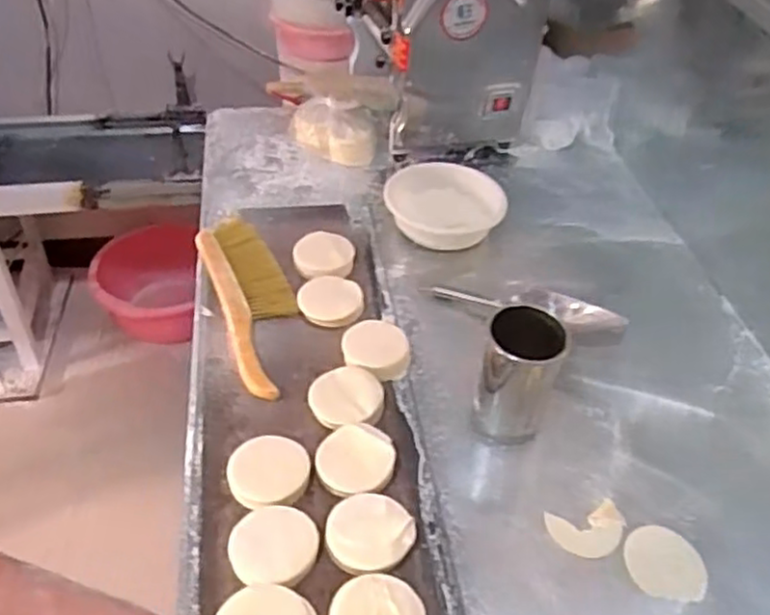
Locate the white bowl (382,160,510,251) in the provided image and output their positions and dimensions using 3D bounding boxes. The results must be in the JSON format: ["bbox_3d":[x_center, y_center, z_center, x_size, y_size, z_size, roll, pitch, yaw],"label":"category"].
[{"bbox_3d":[0.095,-0.179,1.177,0.181,0.072,0.193,3,43,-3],"label":"white bowl"}]

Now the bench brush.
[{"bbox_3d":[-0.187,-0.016,0.996,0.103,0.044,0.368,-14,46,-19],"label":"bench brush"}]

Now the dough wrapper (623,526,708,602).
[{"bbox_3d":[0.304,0.274,0.761,0.087,0.004,0.083,8,43,4],"label":"dough wrapper"}]

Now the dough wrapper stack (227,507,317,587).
[{"bbox_3d":[-0.114,0.243,0.717,0.089,0.013,0.083,5,43,0],"label":"dough wrapper stack"}]

